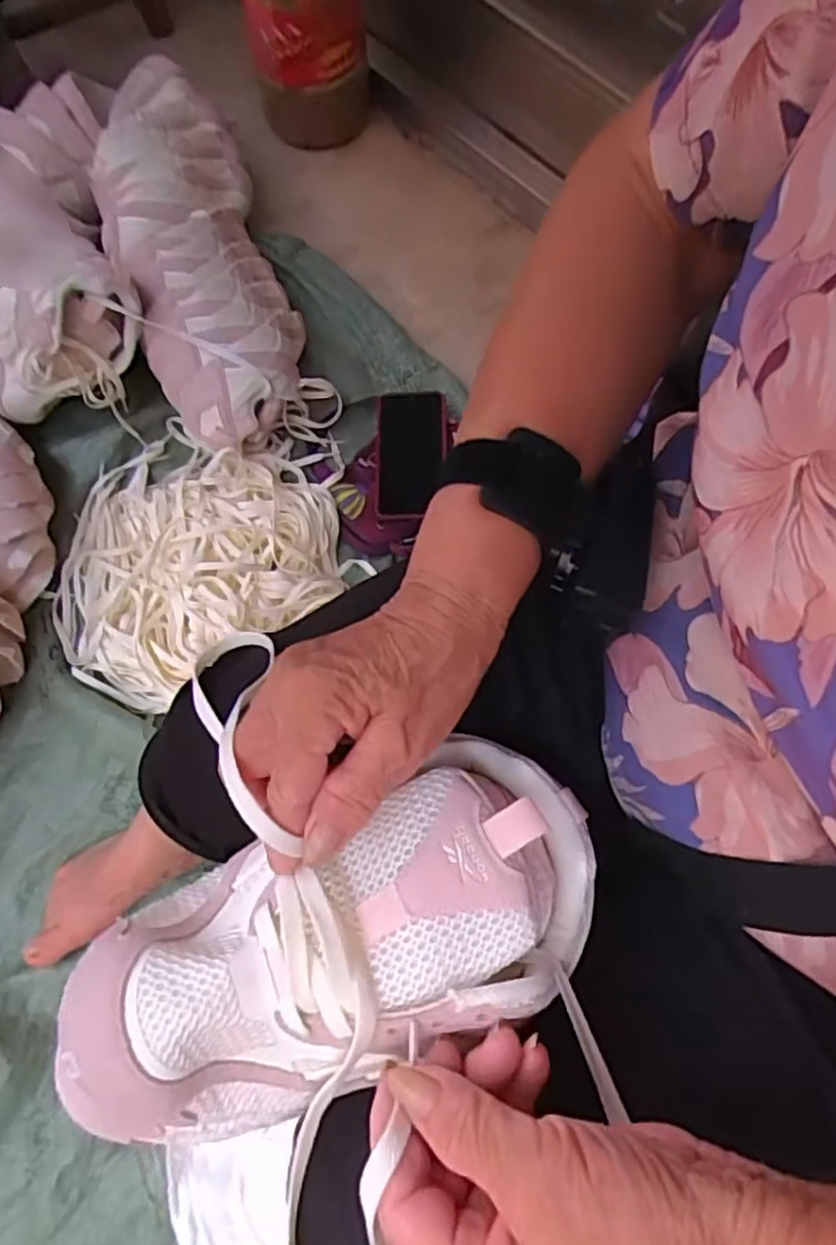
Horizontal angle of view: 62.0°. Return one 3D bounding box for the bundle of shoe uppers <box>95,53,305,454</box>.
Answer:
[{"bbox_3d":[-0.267,-0.440,0.851,0.190,0.133,0.521,-18,71,-10],"label":"bundle of shoe uppers"}]

